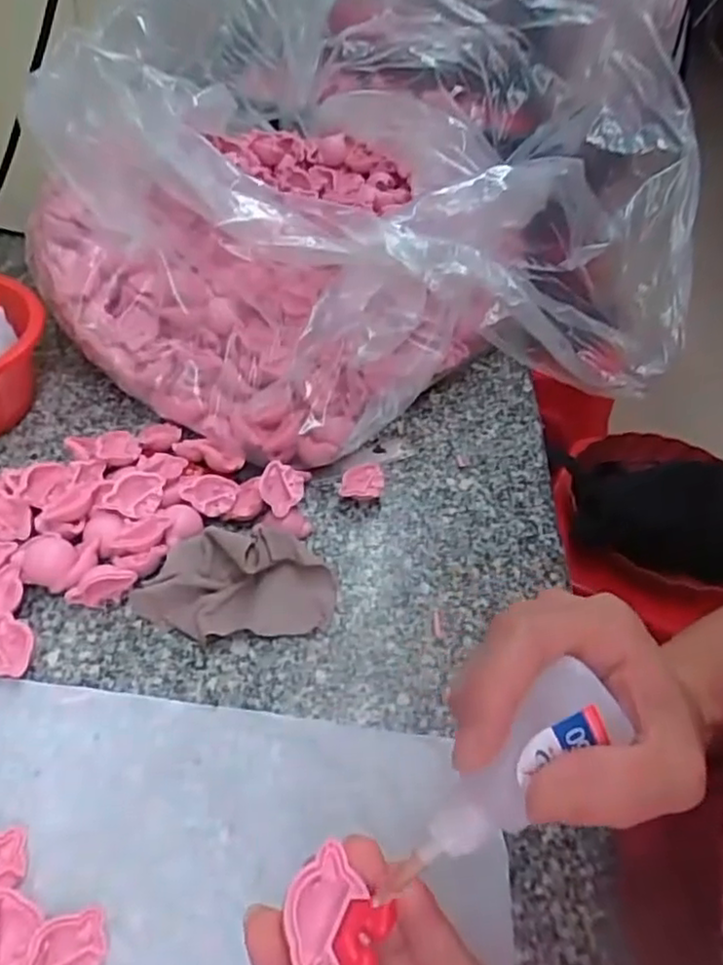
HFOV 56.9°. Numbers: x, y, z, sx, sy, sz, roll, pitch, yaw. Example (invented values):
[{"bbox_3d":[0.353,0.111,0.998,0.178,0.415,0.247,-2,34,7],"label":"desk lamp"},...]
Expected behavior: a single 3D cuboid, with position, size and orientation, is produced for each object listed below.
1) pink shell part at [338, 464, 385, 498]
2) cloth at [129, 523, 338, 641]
[{"bbox_3d":[0.000,0.001,0.472,0.032,0.014,0.030,-1,46,-9],"label":"pink shell part"},{"bbox_3d":[-0.073,0.058,0.395,0.113,0.030,0.062,-1,46,-9],"label":"cloth"}]

